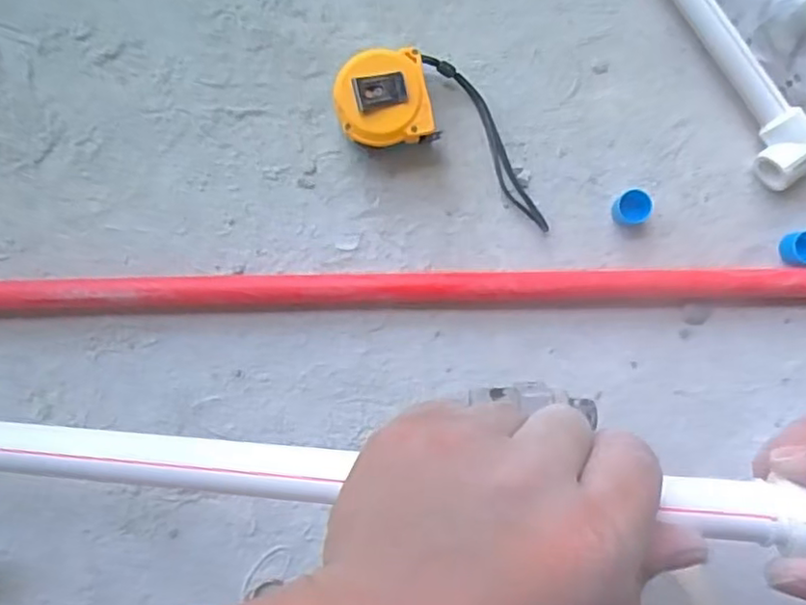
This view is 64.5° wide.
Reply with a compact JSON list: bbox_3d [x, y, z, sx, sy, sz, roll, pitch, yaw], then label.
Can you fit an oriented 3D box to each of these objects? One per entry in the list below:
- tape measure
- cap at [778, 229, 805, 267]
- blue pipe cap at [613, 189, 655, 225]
[{"bbox_3d":[0.037,-0.122,0.439,0.167,0.041,0.080,21,90,0],"label":"tape measure"},{"bbox_3d":[0.279,-0.038,0.448,0.023,0.022,0.024,0,90,0],"label":"cap"},{"bbox_3d":[0.159,-0.066,0.449,0.024,0.023,0.024,0,90,0],"label":"blue pipe cap"}]

